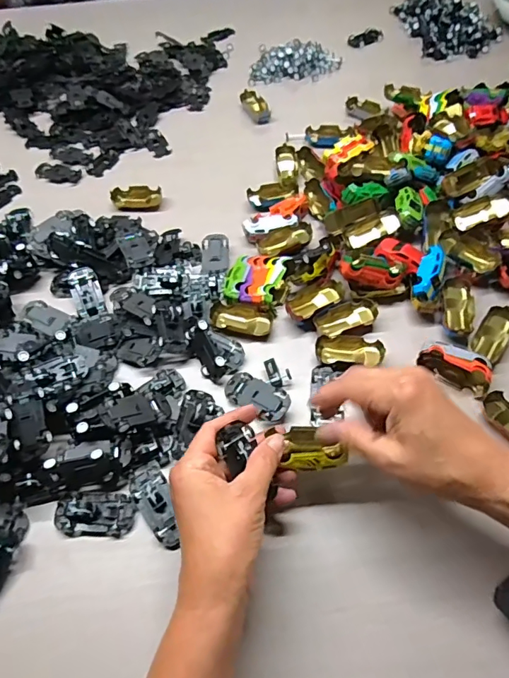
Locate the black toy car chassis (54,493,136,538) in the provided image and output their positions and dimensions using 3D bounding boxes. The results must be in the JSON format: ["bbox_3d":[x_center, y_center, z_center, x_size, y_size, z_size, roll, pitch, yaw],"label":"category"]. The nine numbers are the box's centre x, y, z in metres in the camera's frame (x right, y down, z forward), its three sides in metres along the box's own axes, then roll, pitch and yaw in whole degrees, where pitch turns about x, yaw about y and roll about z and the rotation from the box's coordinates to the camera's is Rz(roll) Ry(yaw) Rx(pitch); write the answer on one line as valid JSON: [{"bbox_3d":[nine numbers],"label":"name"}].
[{"bbox_3d":[-0.132,0.143,0.383,0.065,0.014,0.033,1,57,4],"label":"black toy car chassis"}]

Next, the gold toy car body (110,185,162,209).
[{"bbox_3d":[-0.150,-0.181,0.595,0.061,0.019,0.029,-4,57,0],"label":"gold toy car body"}]

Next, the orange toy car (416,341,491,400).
[{"bbox_3d":[0.189,0.023,0.434,0.065,0.026,0.026,32,64,21],"label":"orange toy car"}]

